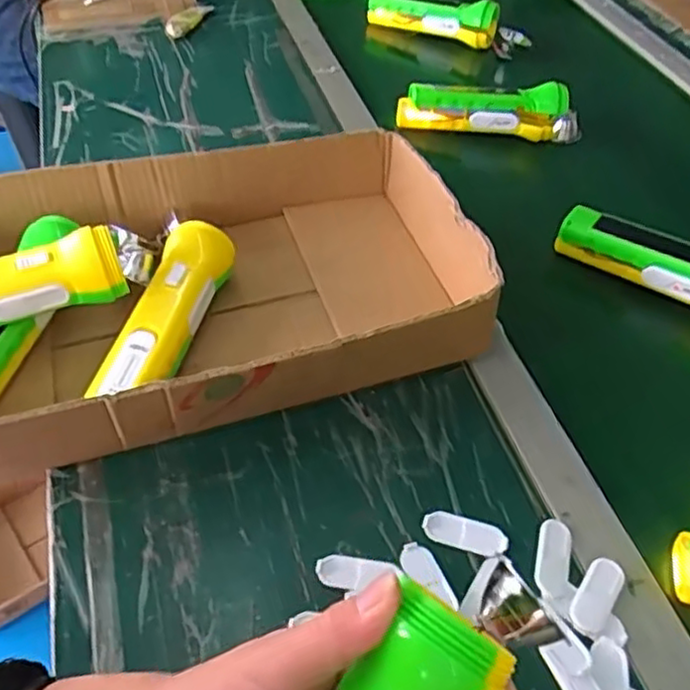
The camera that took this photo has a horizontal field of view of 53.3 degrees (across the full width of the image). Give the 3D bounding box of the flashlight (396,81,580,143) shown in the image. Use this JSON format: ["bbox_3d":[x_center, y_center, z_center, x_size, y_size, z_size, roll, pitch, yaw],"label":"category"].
[{"bbox_3d":[0.157,-0.254,0.740,0.200,0.051,0.048,5,49,-2],"label":"flashlight"}]

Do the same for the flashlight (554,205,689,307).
[{"bbox_3d":[0.282,-0.059,0.572,0.213,0.054,0.054,25,51,15],"label":"flashlight"}]

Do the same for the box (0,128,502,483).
[{"bbox_3d":[-0.121,-0.045,0.498,0.416,0.074,0.231,-12,51,-15],"label":"box"}]

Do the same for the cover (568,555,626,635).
[{"bbox_3d":[0.146,0.144,0.397,0.020,0.004,0.048,30,53,20],"label":"cover"}]

